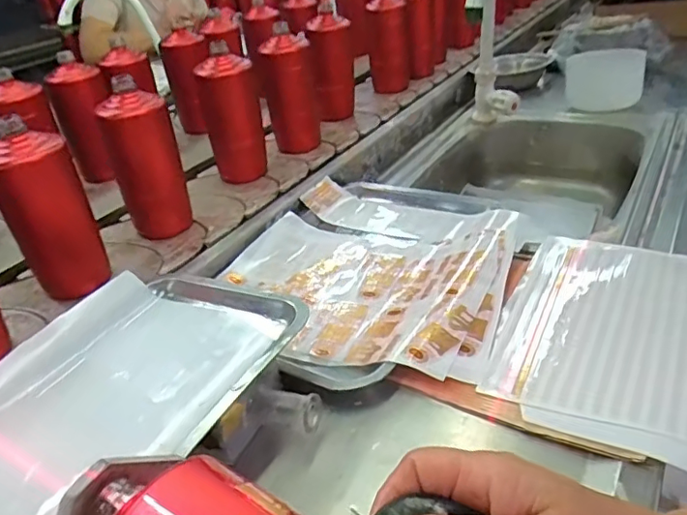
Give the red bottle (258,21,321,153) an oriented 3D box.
[{"bbox_3d":[-0.082,-0.252,0.879,0.080,0.174,0.071,-8,31,-3],"label":"red bottle"}]

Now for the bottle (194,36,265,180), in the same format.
[{"bbox_3d":[-0.158,-0.202,0.815,0.076,0.175,0.061,-19,33,-20],"label":"bottle"}]

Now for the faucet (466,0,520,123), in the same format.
[{"bbox_3d":[0.242,-0.348,0.882,0.075,0.113,0.410,4,-10,16],"label":"faucet"}]

